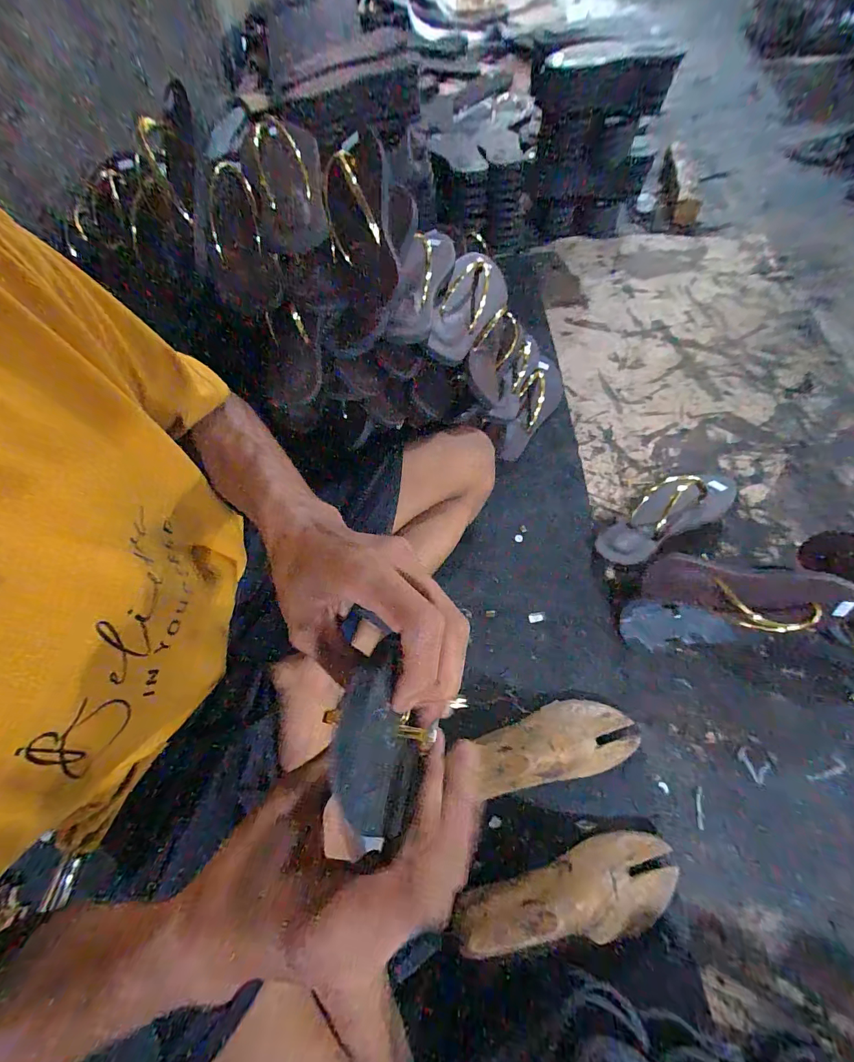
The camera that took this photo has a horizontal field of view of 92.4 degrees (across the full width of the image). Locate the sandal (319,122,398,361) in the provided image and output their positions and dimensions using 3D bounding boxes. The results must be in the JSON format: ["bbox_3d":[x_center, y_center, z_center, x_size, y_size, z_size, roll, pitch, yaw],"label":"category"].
[{"bbox_3d":[-0.083,-0.330,0.493,0.088,0.218,0.051,9,25,6],"label":"sandal"}]

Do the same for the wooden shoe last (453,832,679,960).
[{"bbox_3d":[0.141,0.352,0.388,0.227,0.043,0.069,-3,64,-14],"label":"wooden shoe last"}]

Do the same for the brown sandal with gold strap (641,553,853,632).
[{"bbox_3d":[0.388,0.079,0.502,0.215,0.035,0.083,6,63,26],"label":"brown sandal with gold strap"}]

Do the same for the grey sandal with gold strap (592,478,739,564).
[{"bbox_3d":[0.359,-0.032,0.600,0.247,0.060,0.086,-27,67,-11],"label":"grey sandal with gold strap"}]

